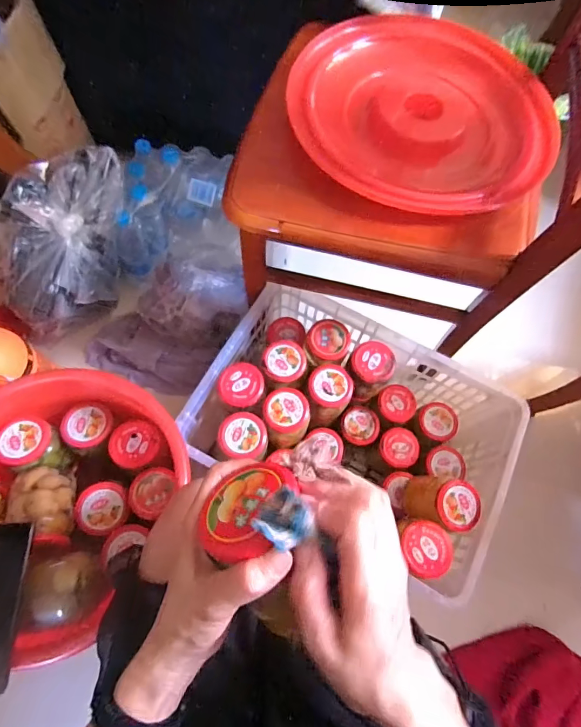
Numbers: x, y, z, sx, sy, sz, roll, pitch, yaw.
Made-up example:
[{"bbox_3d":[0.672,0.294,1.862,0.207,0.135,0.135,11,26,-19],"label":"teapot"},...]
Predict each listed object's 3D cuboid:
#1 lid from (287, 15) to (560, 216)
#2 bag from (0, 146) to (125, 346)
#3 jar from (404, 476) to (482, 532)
[{"bbox_3d":[0.191,-0.362,0.562,0.355,0.040,0.351,1,69,-2],"label":"lid"},{"bbox_3d":[-0.418,-0.210,0.773,0.151,0.249,0.305,19,69,5],"label":"bag"},{"bbox_3d":[0.235,0.221,0.629,0.072,0.130,0.077,3,73,-11],"label":"jar"}]

